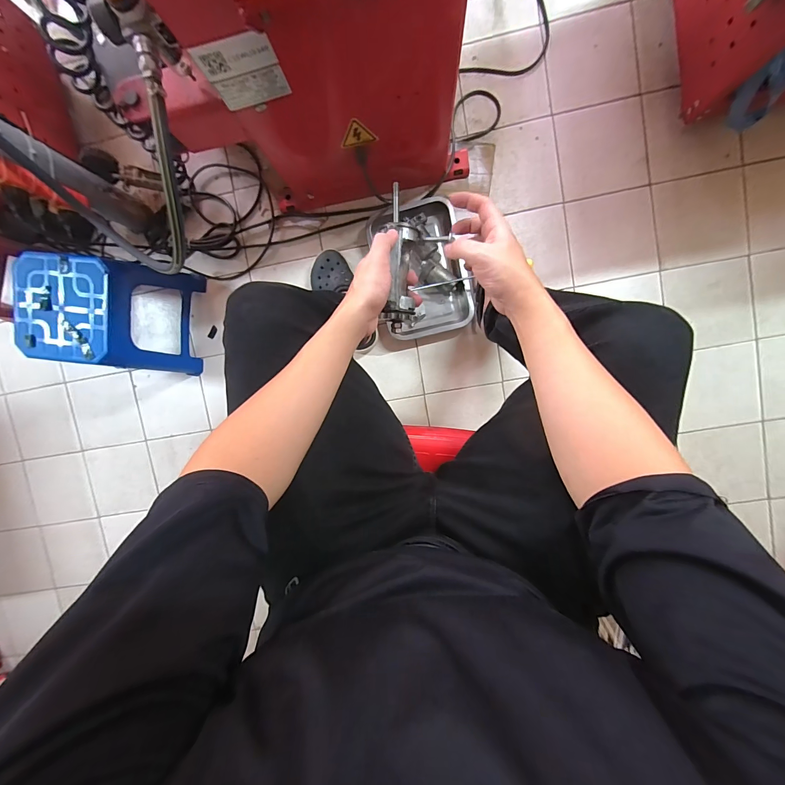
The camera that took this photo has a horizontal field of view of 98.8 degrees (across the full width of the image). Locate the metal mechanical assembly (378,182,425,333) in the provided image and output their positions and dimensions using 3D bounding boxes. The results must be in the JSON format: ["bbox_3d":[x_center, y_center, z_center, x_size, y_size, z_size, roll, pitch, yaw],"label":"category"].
[{"bbox_3d":[0.012,-0.155,0.404,0.041,0.046,0.154,1,93,5],"label":"metal mechanical assembly"}]

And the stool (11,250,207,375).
[{"bbox_3d":[-0.642,-0.183,0.780,0.244,0.222,0.240,8,96,4],"label":"stool"}]

